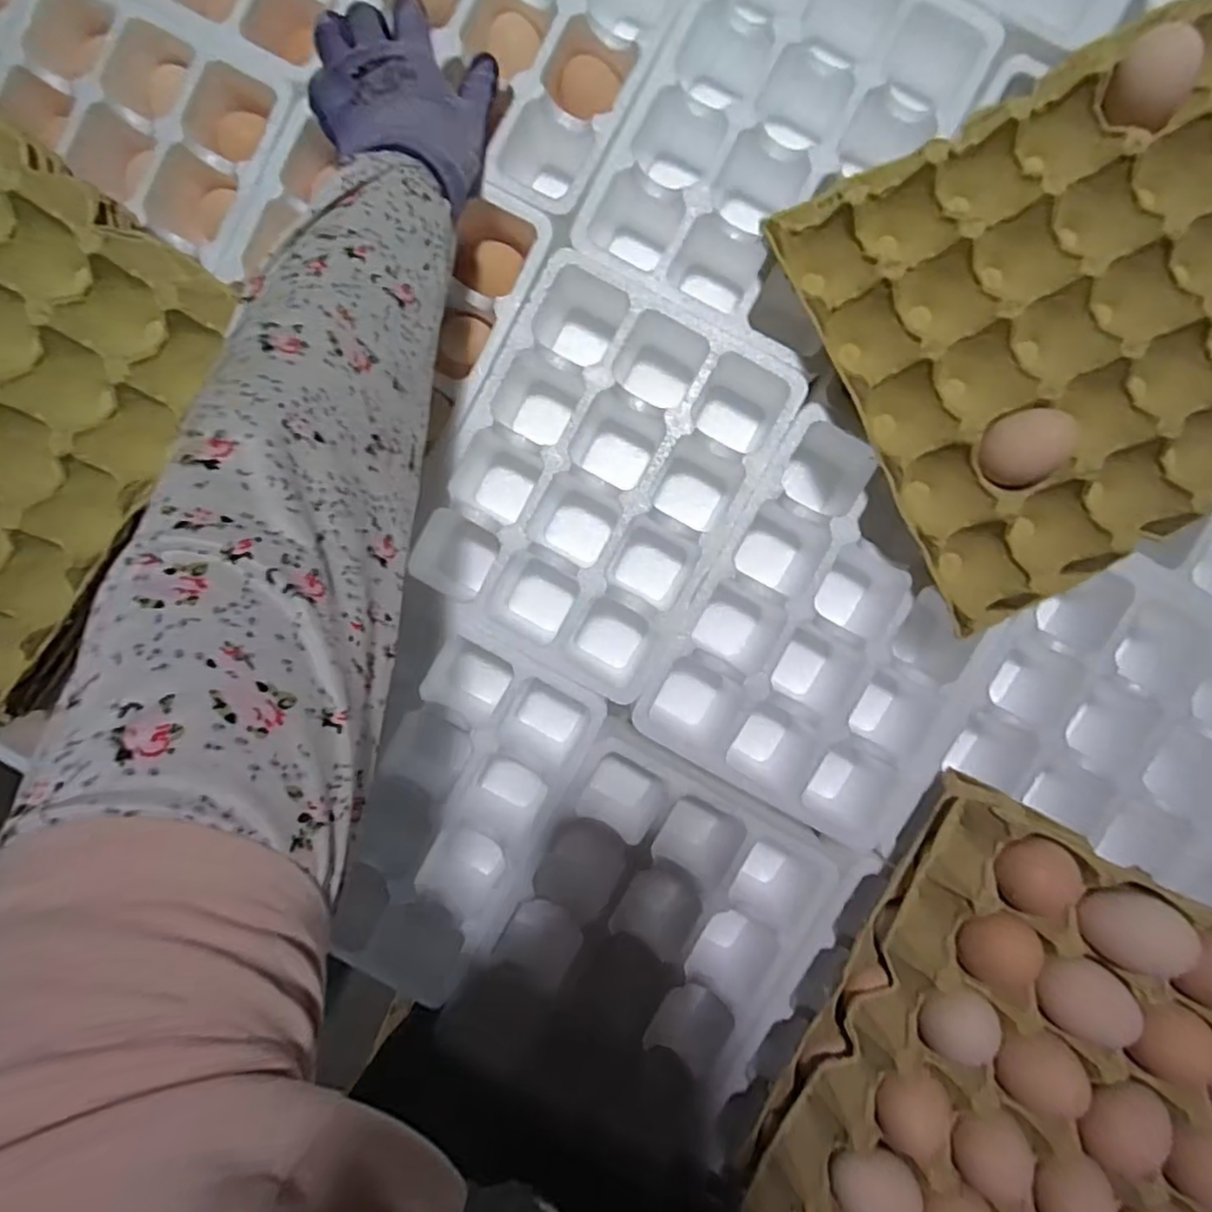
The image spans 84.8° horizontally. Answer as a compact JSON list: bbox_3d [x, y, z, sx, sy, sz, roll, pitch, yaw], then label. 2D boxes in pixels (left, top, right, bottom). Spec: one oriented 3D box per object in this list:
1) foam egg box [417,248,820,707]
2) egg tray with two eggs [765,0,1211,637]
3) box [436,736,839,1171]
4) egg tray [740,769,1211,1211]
[{"bbox_3d":[-0.007,-0.085,0.468,0.187,0.076,0.251,29,93,-1],"label":"foam egg box"},{"bbox_3d":[0.292,-0.169,0.401,0.304,0.055,0.282,-26,92,2],"label":"egg tray with two eggs"},{"bbox_3d":[0.032,0.235,0.475,0.203,0.075,0.238,27,93,-1],"label":"box"},{"bbox_3d":[0.263,0.292,0.382,0.260,0.062,0.287,27,93,0],"label":"egg tray"}]

